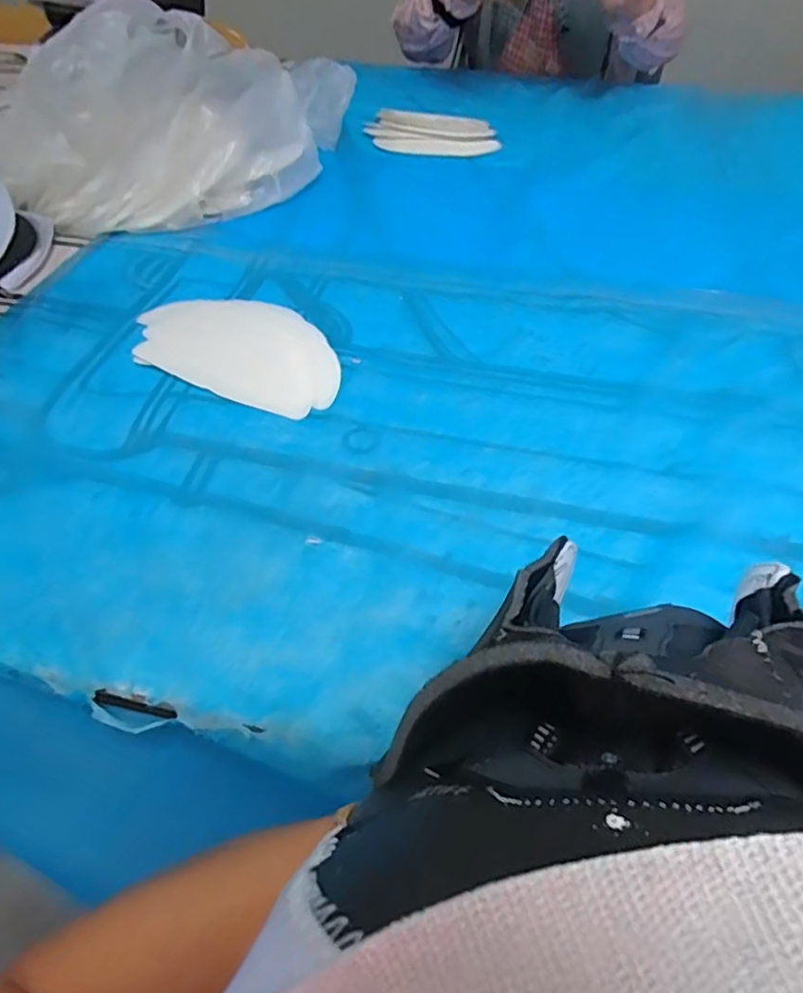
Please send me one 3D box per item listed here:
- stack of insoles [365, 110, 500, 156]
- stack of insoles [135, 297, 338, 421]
[{"bbox_3d":[0.043,-0.517,0.857,0.187,0.017,0.103,8,50,7],"label":"stack of insoles"},{"bbox_3d":[-0.144,-0.138,0.545,0.220,0.015,0.121,21,53,17],"label":"stack of insoles"}]

